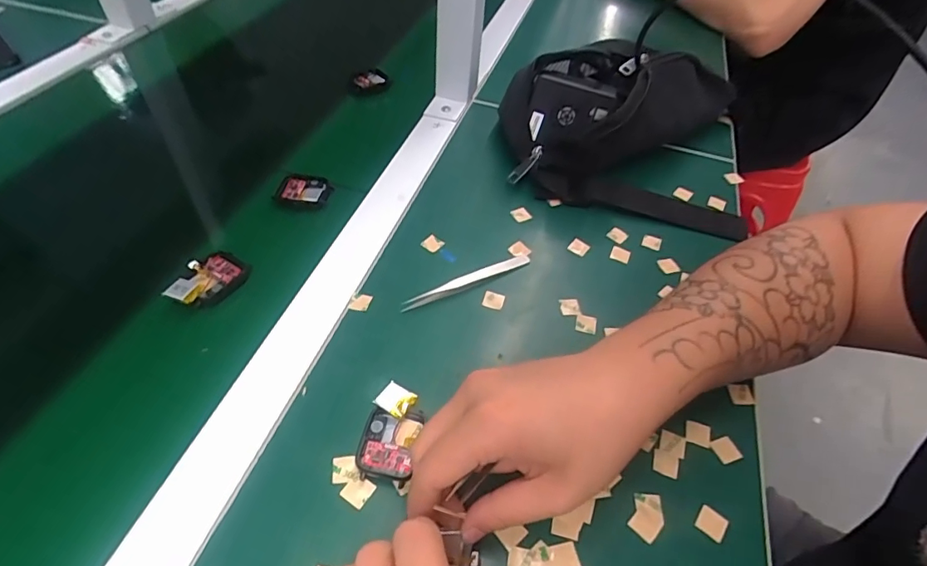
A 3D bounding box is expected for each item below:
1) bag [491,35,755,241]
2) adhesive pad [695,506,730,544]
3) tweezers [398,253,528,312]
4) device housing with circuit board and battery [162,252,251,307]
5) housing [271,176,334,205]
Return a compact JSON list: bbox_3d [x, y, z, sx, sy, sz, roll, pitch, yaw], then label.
[{"bbox_3d":[0.171,-0.176,0.512,0.244,0.091,0.230,15,49,6],"label":"bag"},{"bbox_3d":[0.146,0.142,0.294,0.016,0.004,0.016,31,56,22],"label":"adhesive pad"},{"bbox_3d":[0.005,-0.002,0.395,0.115,0.007,0.014,-21,54,-23],"label":"tweezers"},{"bbox_3d":[-0.195,-0.003,0.378,0.034,0.016,0.056,31,52,20],"label":"device housing with circuit board and battery"},{"bbox_3d":[-0.146,-0.085,0.456,0.048,0.007,0.034,6,48,-1],"label":"housing"}]

